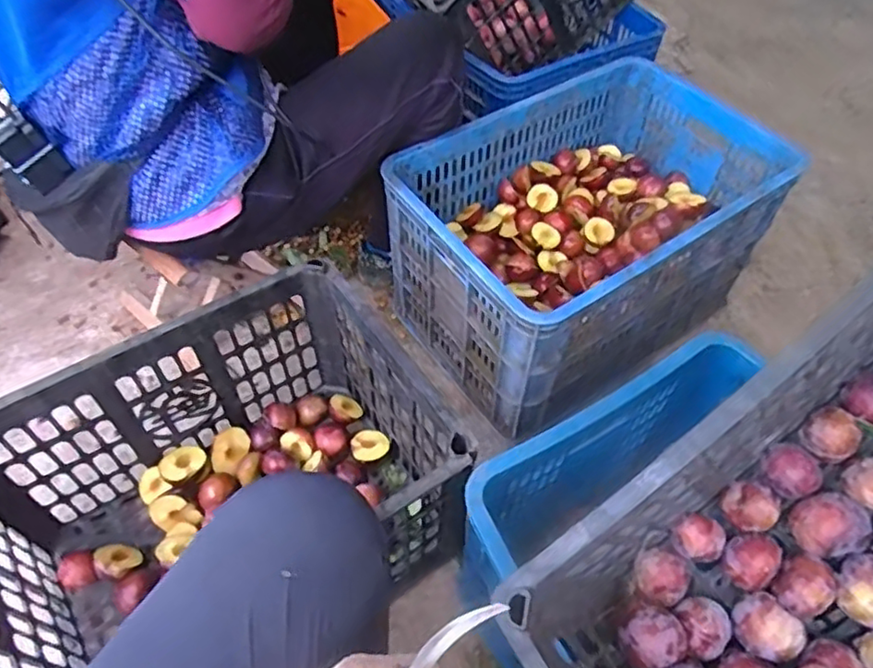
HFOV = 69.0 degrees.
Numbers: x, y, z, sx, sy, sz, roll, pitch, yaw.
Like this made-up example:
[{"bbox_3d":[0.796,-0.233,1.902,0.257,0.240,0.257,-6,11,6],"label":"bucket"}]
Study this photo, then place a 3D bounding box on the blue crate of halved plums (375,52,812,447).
[{"bbox_3d":[0.236,-0.167,1.002,0.571,0.255,0.358,-29,58,-20],"label":"blue crate of halved plums"}]

